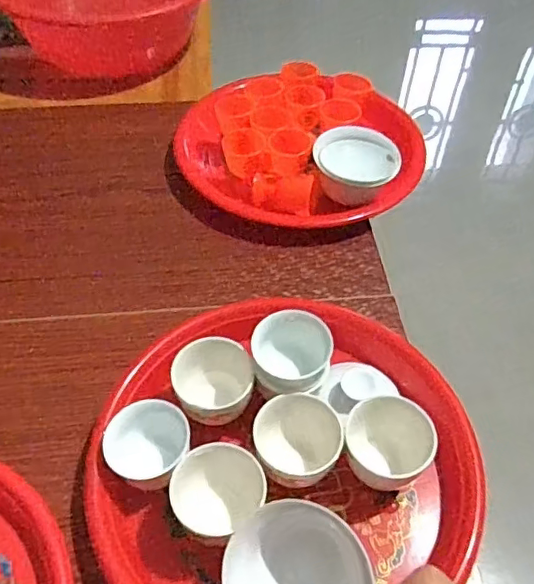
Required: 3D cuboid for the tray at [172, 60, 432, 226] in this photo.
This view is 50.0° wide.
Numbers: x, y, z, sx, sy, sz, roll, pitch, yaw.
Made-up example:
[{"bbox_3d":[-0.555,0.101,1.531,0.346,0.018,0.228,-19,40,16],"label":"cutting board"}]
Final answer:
[{"bbox_3d":[0.039,-0.153,0.582,0.236,0.054,0.210,-20,53,-17],"label":"tray"}]

